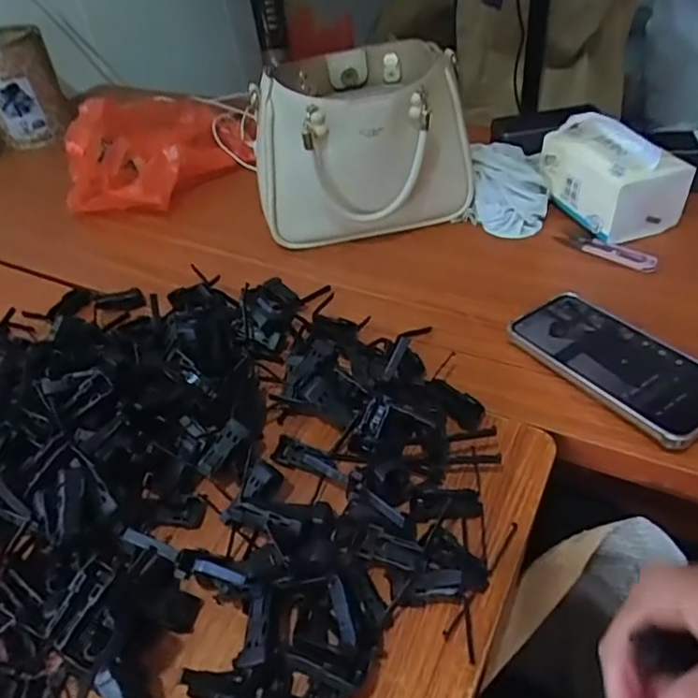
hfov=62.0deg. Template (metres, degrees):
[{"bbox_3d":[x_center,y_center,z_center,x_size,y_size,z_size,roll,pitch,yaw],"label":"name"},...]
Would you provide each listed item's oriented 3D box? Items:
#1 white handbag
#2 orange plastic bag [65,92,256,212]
[{"bbox_3d":[0.015,-0.219,0.638,0.227,0.175,0.134,-10,44,-3],"label":"white handbag"},{"bbox_3d":[-0.254,-0.295,0.799,0.181,0.118,0.281,14,47,21],"label":"orange plastic bag"}]

